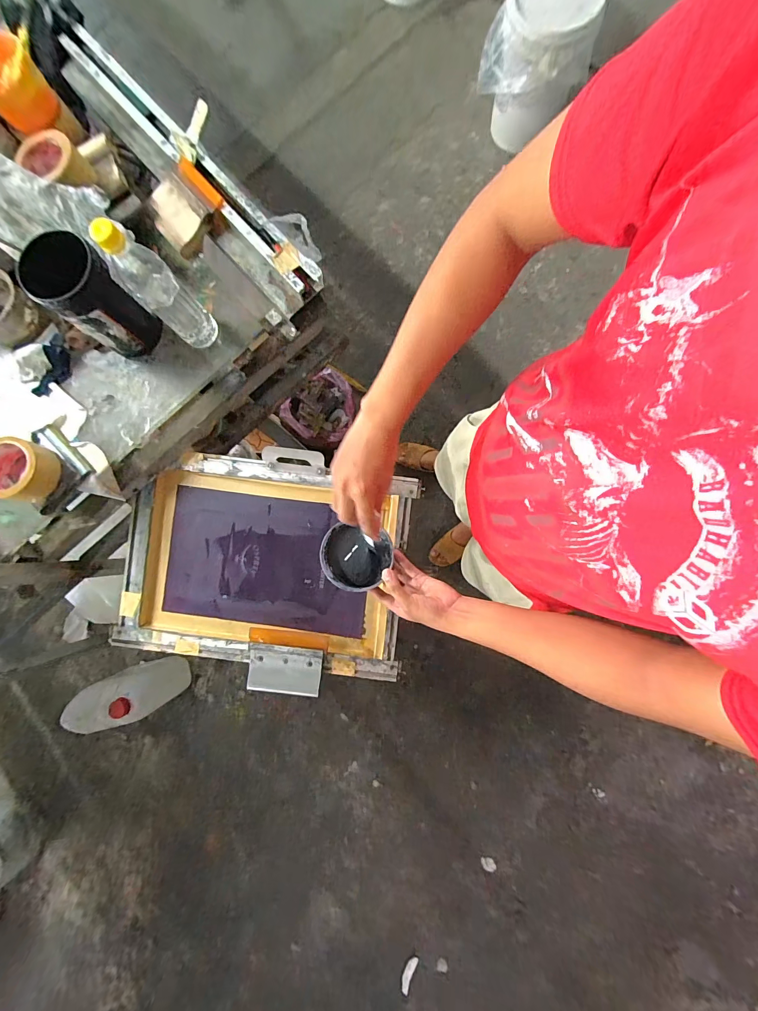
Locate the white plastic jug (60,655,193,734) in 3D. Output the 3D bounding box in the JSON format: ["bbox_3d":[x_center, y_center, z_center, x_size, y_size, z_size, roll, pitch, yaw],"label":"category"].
[{"bbox_3d":[-0.819,0.624,1.229,0.241,0.311,0.153,-21,83,2],"label":"white plastic jug"}]

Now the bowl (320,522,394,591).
[{"bbox_3d":[-0.036,0.084,0.586,0.110,0.052,0.102,13,77,4],"label":"bowl"}]

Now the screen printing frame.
[{"bbox_3d":[-0.220,0.116,0.721,0.539,0.057,0.403,7,89,-2],"label":"screen printing frame"}]

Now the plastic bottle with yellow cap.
[{"bbox_3d":[-0.325,-0.321,0.534,0.077,0.213,0.073,44,89,8],"label":"plastic bottle with yellow cap"}]

